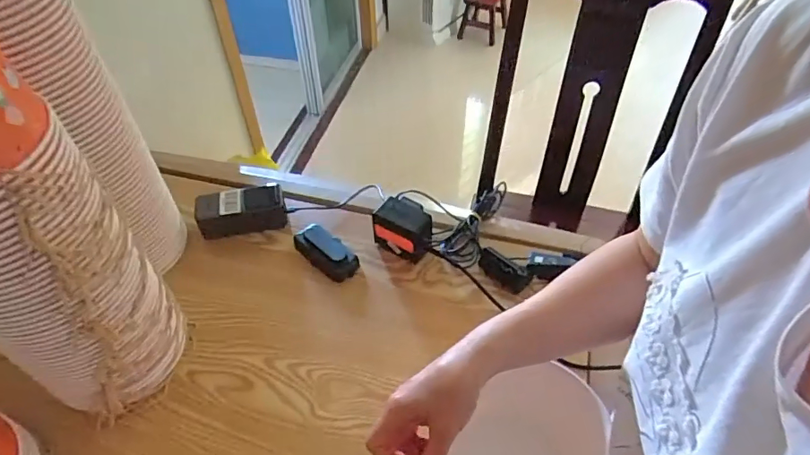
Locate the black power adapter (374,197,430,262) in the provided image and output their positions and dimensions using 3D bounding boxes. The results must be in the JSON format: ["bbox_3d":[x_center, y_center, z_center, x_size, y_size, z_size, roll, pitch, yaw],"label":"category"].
[{"bbox_3d":[0.002,0.005,0.747,0.086,0.076,0.058,26,53,22],"label":"black power adapter"}]

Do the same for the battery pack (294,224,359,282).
[{"bbox_3d":[-0.117,0.033,0.744,0.052,0.031,0.107,-36,57,-28],"label":"battery pack"}]

